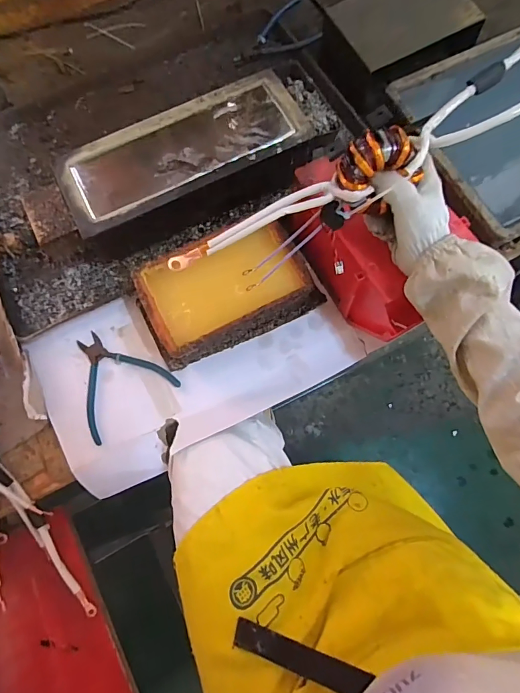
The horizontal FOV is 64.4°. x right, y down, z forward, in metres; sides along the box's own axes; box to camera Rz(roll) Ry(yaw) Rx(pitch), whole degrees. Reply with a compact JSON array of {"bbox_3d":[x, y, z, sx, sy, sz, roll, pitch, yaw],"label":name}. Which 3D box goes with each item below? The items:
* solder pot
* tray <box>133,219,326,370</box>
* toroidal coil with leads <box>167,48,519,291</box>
[{"bbox_3d":[-0.094,-0.259,0.596,0.353,0.087,0.154,-25,73,-6],"label":"solder pot"},{"bbox_3d":[-0.040,-0.076,0.542,0.222,0.069,0.134,-24,73,-5],"label":"tray"},{"bbox_3d":[0.134,-0.190,0.397,0.508,0.057,0.077,-27,72,15],"label":"toroidal coil with leads"}]

